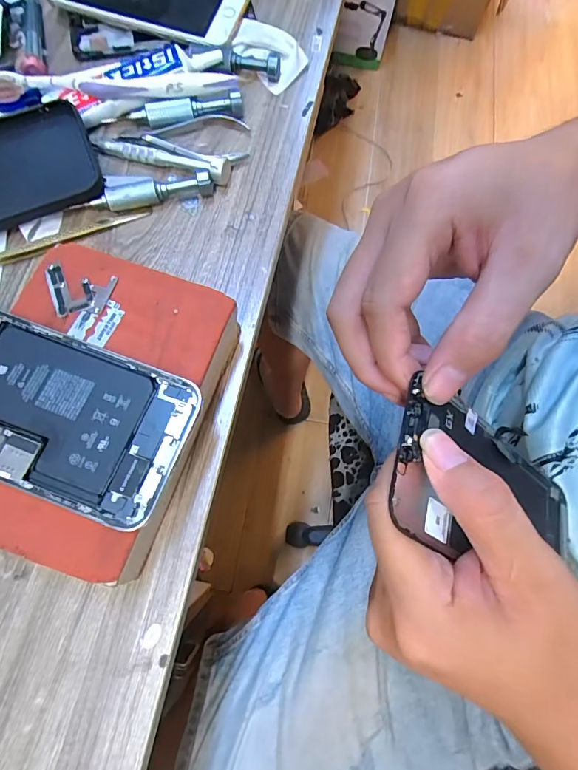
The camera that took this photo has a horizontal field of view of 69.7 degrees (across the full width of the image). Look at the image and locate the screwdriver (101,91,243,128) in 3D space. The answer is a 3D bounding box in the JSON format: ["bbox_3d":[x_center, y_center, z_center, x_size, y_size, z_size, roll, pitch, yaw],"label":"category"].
[{"bbox_3d":[-0.087,-0.209,0.315,0.104,0.014,0.013,-8,73,-5],"label":"screwdriver"}]

